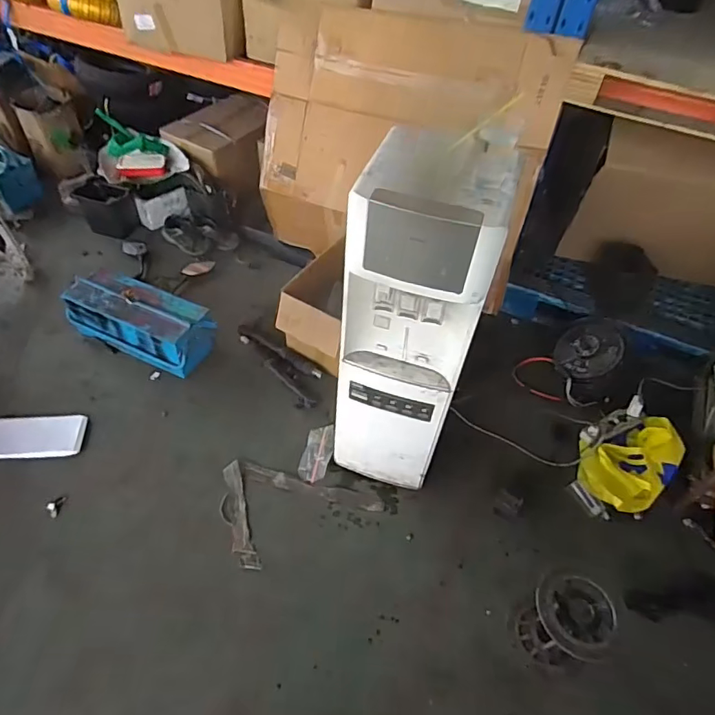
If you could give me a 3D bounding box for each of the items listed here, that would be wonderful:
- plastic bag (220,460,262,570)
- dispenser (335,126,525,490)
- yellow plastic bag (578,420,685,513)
[{"bbox_3d":[-0.378,0.488,1.556,0.079,0.029,0.359,-14,55,-14],"label":"plastic bag"},{"bbox_3d":[0.118,-0.024,1.329,0.318,1.052,0.268,7,48,1],"label":"dispenser"},{"bbox_3d":[0.919,0.347,1.658,0.333,0.137,0.256,-17,52,-19],"label":"yellow plastic bag"}]

